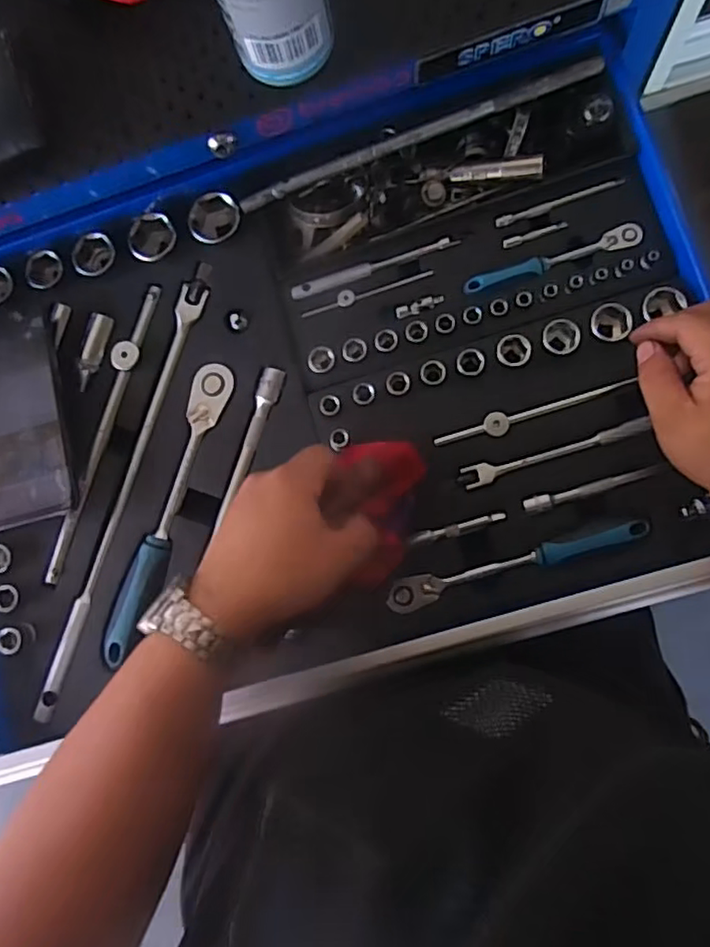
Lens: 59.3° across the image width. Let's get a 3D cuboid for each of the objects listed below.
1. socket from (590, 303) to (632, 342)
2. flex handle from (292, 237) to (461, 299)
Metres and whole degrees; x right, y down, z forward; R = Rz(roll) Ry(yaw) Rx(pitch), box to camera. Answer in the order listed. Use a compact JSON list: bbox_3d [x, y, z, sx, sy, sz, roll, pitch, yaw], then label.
[{"bbox_3d":[0.182,-0.105,0.448,0.027,0.024,0.027,-1,84,7],"label":"socket"},{"bbox_3d":[0.015,-0.158,0.481,0.130,0.005,0.011,-17,82,5],"label":"flex handle"}]

